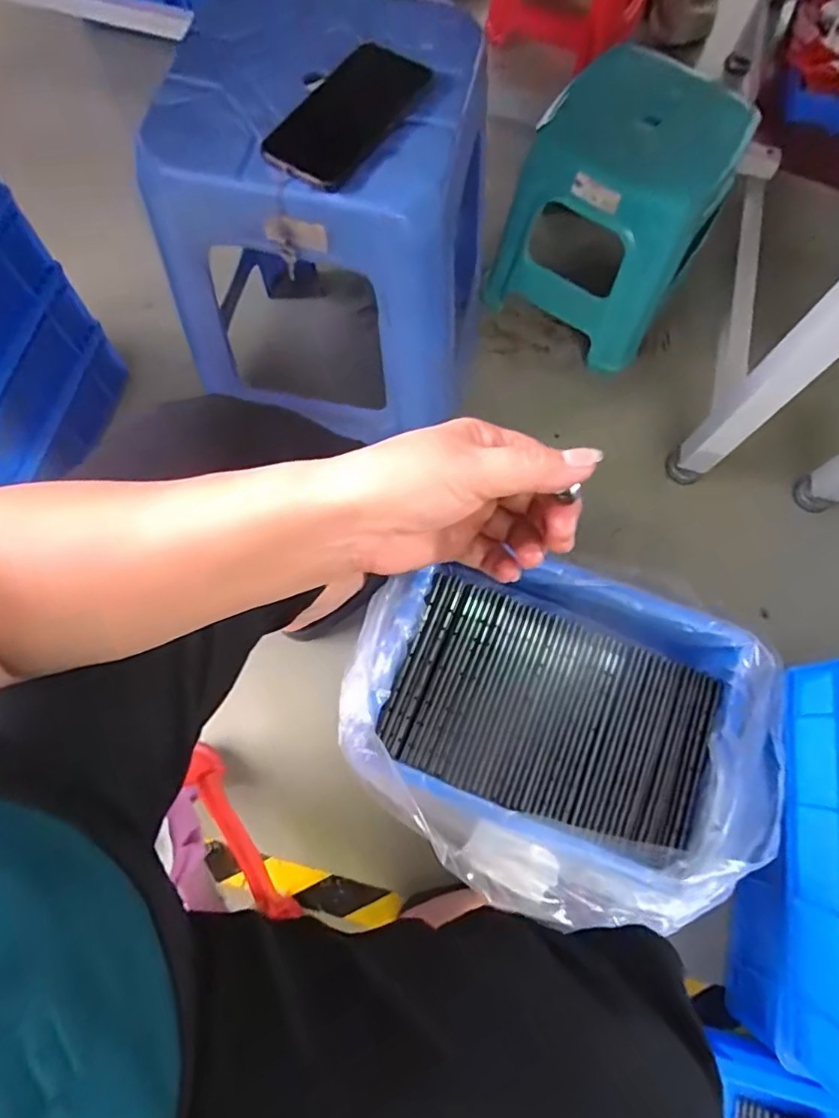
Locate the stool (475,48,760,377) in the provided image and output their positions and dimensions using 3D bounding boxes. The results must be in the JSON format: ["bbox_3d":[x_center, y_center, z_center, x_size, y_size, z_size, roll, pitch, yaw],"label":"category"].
[{"bbox_3d":[0.281,-0.486,0.836,0.258,0.283,0.227,35,75,8],"label":"stool"}]

